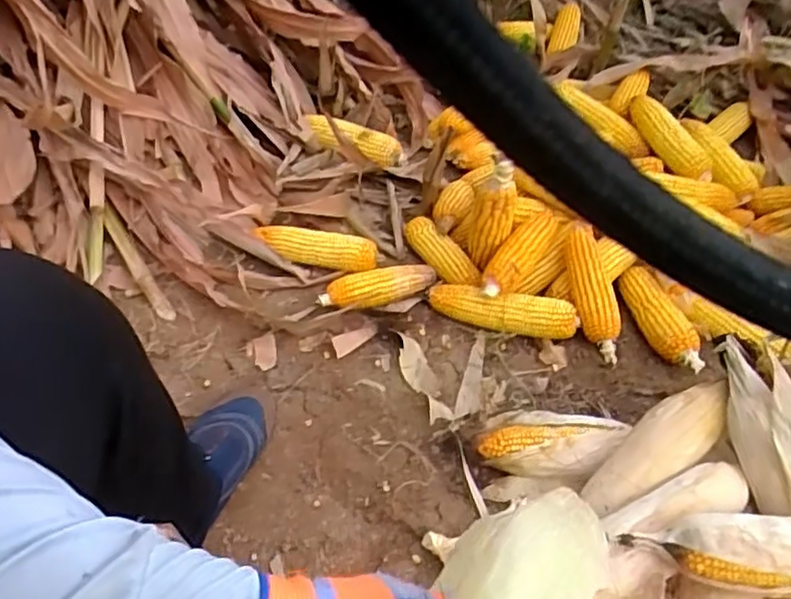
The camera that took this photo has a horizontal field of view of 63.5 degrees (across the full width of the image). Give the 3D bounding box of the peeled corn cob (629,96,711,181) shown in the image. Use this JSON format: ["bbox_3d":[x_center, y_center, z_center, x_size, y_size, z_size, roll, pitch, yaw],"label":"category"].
[{"bbox_3d":[0.465,-0.273,1.085,0.060,0.045,0.188,-24,70,-25],"label":"peeled corn cob"}]

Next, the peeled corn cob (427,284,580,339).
[{"bbox_3d":[0.152,0.015,0.915,0.207,0.062,0.048,15,49,7],"label":"peeled corn cob"}]

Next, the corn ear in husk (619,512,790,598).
[{"bbox_3d":[0.321,0.222,0.564,0.214,0.045,0.059,-1,48,11],"label":"corn ear in husk"}]

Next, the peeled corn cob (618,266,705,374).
[{"bbox_3d":[0.370,0.023,0.902,0.050,0.048,0.189,-5,50,-10],"label":"peeled corn cob"}]

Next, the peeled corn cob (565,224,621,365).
[{"bbox_3d":[0.279,-0.013,0.905,0.055,0.046,0.206,-6,73,-11],"label":"peeled corn cob"}]

